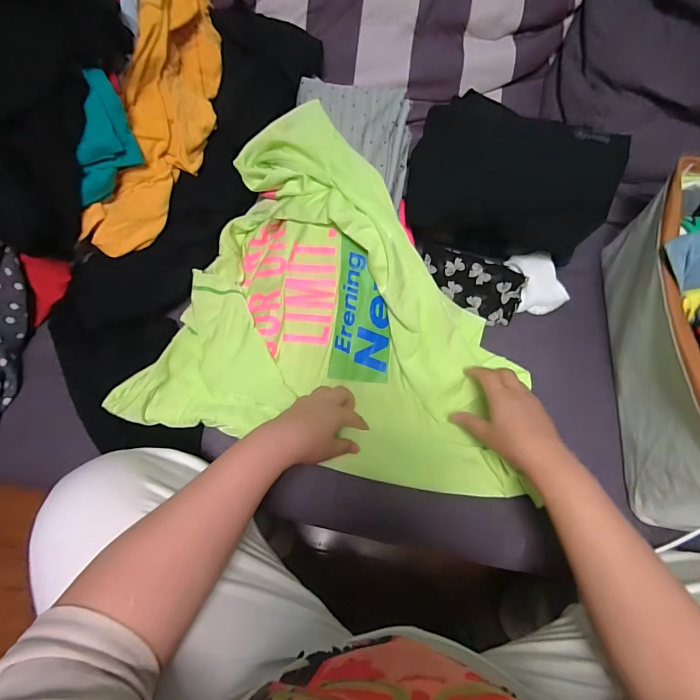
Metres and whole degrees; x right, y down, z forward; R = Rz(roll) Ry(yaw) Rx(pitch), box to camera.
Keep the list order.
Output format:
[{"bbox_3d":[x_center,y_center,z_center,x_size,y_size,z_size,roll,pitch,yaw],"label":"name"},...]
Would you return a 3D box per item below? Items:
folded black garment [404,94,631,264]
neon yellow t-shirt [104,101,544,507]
[{"bbox_3d":[0.241,-0.254,0.620,0.289,0.214,0.055,11,23,4],"label":"folded black garment"},{"bbox_3d":[0.002,-0.075,0.560,0.543,0.175,0.433,11,67,3],"label":"neon yellow t-shirt"}]

